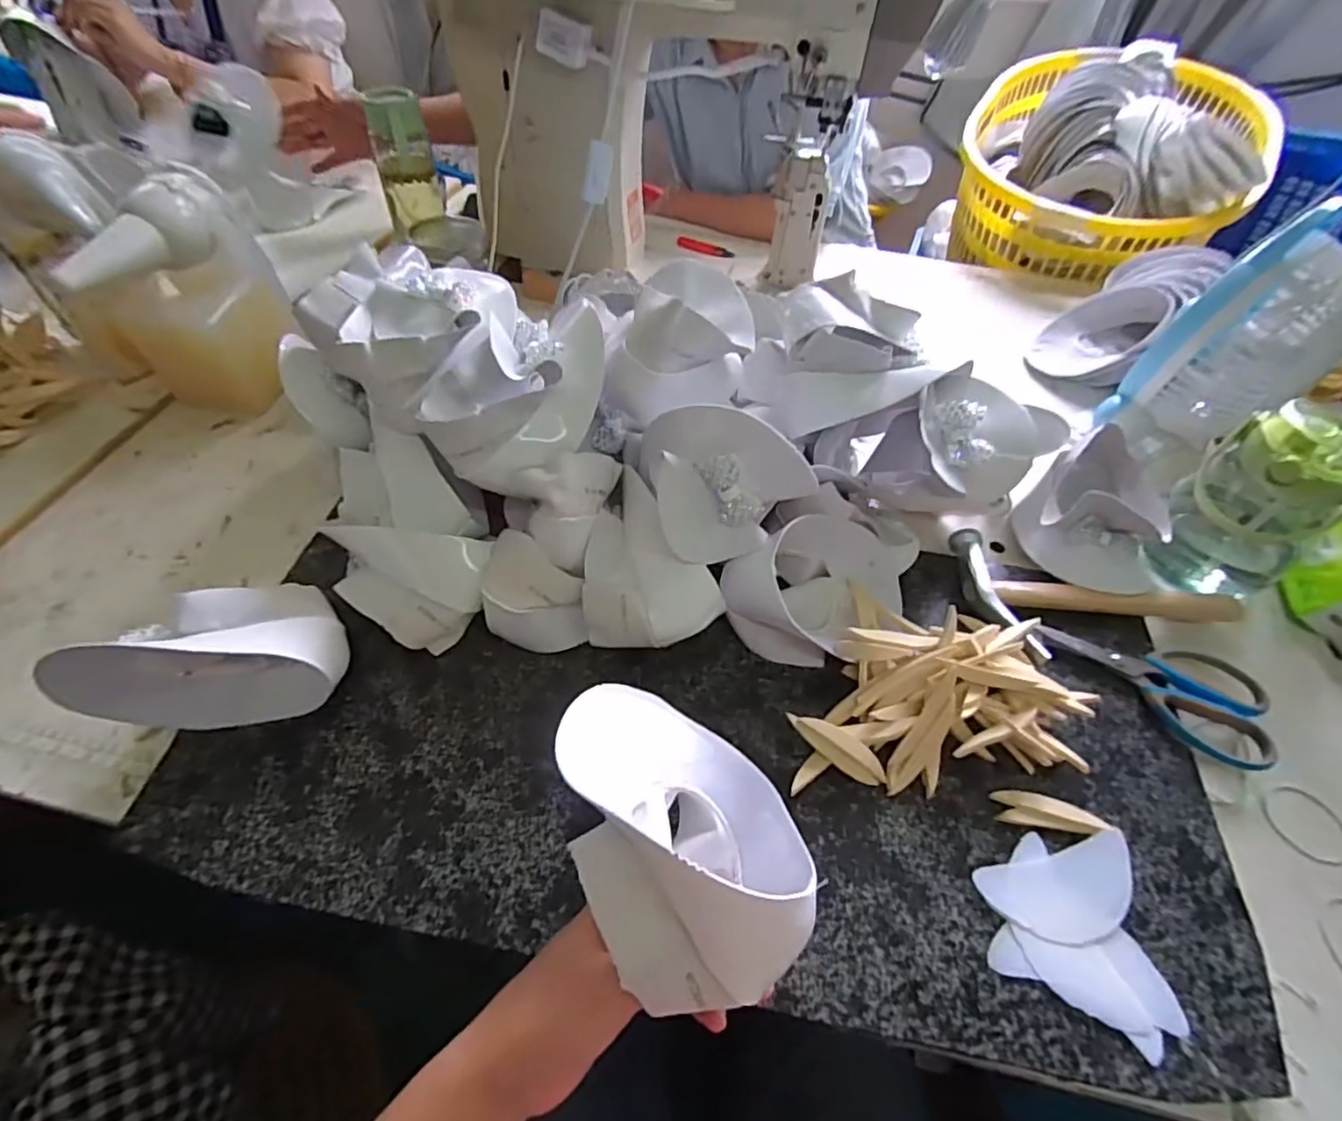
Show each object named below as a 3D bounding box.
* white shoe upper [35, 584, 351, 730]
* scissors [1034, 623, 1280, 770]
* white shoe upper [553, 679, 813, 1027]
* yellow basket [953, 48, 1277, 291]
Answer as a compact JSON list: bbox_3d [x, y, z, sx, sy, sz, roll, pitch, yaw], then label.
[{"bbox_3d":[-0.324,0.064,0.448,0.147,0.113,0.083,-10,58,-9],"label":"white shoe upper"},{"bbox_3d":[0.398,0.091,0.502,0.177,0.013,0.088,25,54,15],"label":"scissors"},{"bbox_3d":[0.006,0.141,0.326,0.109,0.071,0.156,-9,58,-9],"label":"white shoe upper"},{"bbox_3d":[0.768,-0.706,1.093,0.459,0.224,0.512,33,57,20],"label":"yellow basket"}]

